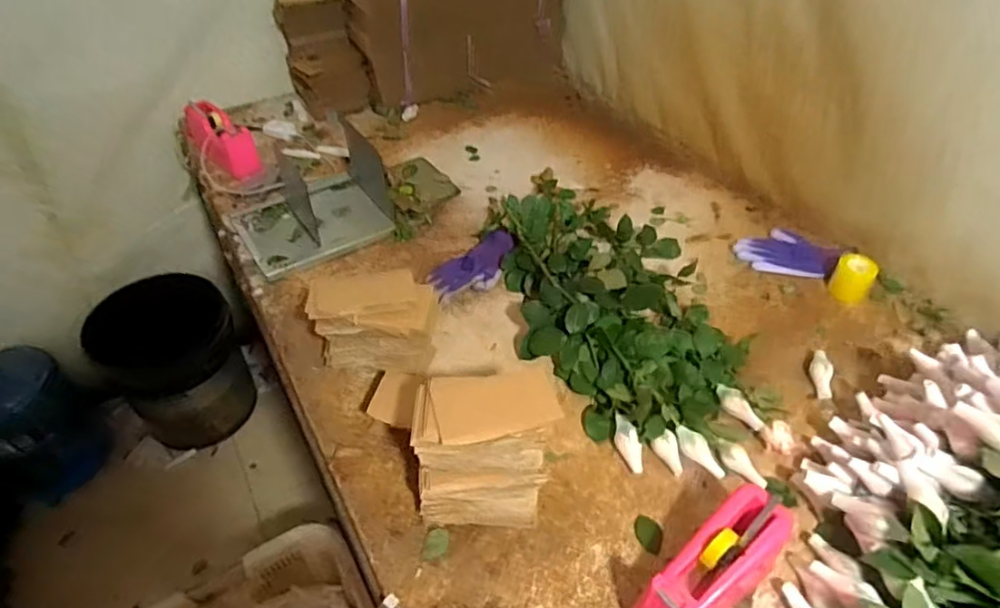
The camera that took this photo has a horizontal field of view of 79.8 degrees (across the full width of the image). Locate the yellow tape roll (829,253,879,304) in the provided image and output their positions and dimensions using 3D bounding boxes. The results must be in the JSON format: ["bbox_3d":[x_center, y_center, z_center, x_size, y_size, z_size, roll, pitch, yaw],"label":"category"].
[{"bbox_3d":[0.612,-0.044,1.036,0.062,0.064,0.062,27,51,25],"label":"yellow tape roll"}]

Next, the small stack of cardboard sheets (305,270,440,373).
[{"bbox_3d":[-0.183,0.036,0.894,0.181,0.130,0.081,-5,45,-5],"label":"small stack of cardboard sheets"}]

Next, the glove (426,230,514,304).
[{"bbox_3d":[-0.045,-0.065,1.075,0.179,0.040,0.085,-30,52,-26],"label":"glove"}]

